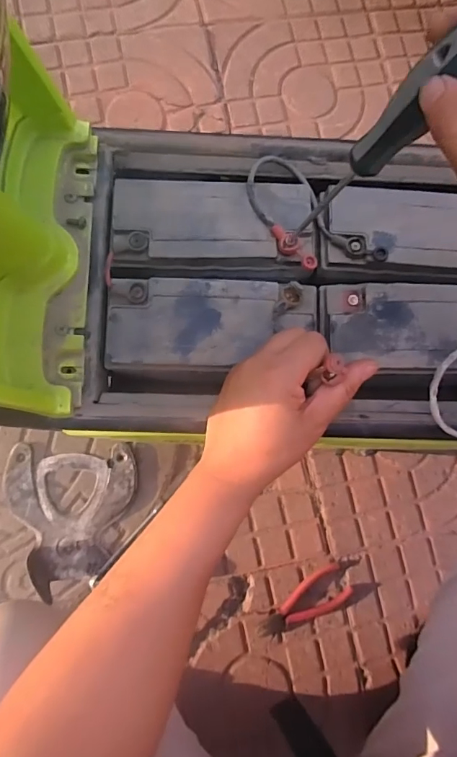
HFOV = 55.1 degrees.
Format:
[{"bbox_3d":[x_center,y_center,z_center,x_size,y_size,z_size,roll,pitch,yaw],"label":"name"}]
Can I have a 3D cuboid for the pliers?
[{"bbox_3d":[0.106,0.318,0.616,0.138,0.012,0.054,-27,85,-8],"label":"pliers"}]

